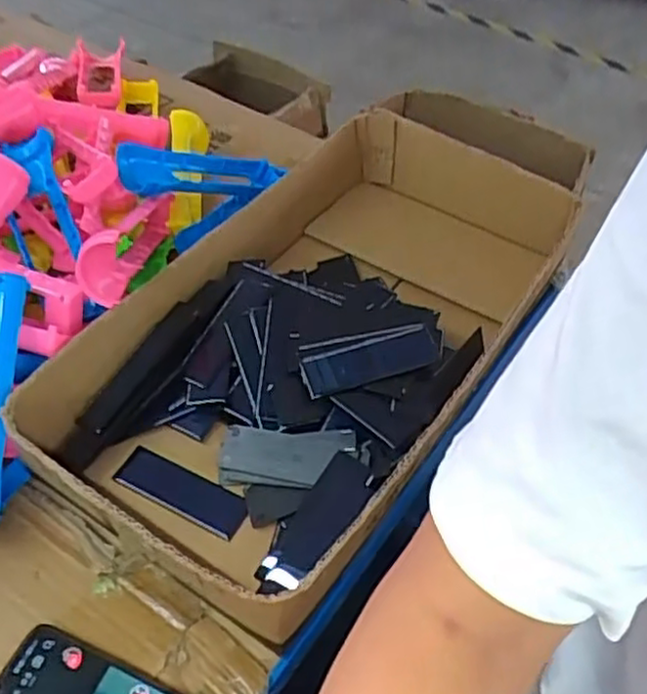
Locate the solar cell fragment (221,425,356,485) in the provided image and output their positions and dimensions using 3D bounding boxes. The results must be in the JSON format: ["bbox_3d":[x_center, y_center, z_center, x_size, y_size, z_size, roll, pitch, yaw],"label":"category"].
[{"bbox_3d":[-0.024,0.068,0.459,0.086,0.005,0.036,-1,56,16],"label":"solar cell fragment"}]

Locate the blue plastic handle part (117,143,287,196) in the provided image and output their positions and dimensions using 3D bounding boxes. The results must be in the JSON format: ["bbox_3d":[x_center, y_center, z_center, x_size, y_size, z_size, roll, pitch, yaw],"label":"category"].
[{"bbox_3d":[-0.093,-0.145,0.606,0.044,0.029,0.165,38,32,27],"label":"blue plastic handle part"}]

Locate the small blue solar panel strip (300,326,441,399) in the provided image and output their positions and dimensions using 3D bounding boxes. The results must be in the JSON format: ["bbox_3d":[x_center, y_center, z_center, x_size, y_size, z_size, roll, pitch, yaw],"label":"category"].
[{"bbox_3d":[0.031,0.009,0.479,0.089,0.010,0.028,-13,50,-13],"label":"small blue solar panel strip"}]

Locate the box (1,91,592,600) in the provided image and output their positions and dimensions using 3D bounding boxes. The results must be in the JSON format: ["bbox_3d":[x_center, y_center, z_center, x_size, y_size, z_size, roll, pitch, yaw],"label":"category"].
[{"bbox_3d":[0.005,-0.011,0.539,0.217,0.111,0.418,26,53,20],"label":"box"}]

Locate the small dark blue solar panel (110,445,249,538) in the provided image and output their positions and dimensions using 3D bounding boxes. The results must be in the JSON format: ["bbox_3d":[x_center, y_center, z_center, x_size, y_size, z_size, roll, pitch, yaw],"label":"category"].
[{"bbox_3d":[-0.092,0.093,0.463,0.091,0.006,0.029,24,52,18],"label":"small dark blue solar panel"}]

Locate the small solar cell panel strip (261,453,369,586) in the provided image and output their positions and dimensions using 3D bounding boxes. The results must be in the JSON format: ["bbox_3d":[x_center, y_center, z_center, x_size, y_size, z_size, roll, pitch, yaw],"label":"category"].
[{"bbox_3d":[-0.004,0.105,0.432,0.031,0.009,0.085,31,79,23],"label":"small solar cell panel strip"}]

